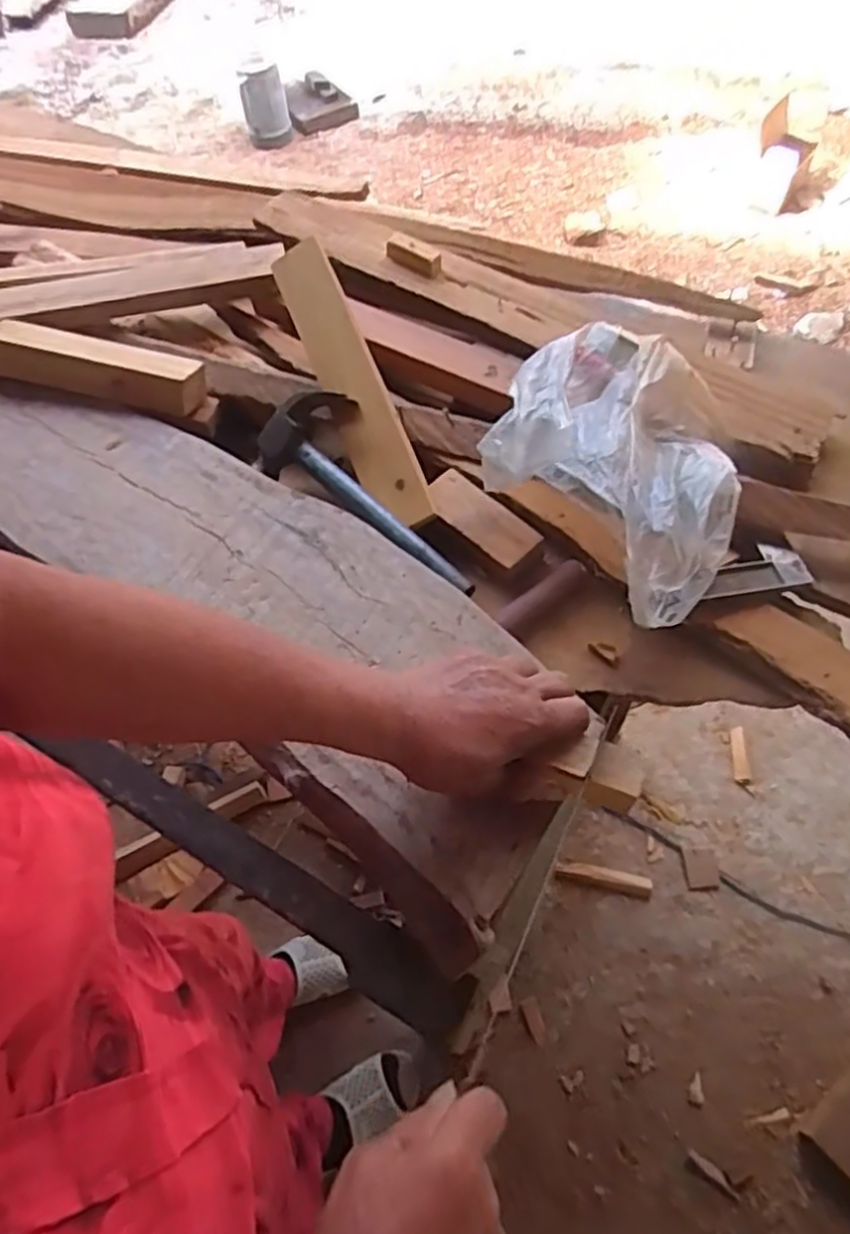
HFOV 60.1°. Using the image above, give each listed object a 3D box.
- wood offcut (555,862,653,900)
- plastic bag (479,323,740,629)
[{"bbox_3d":[0.272,0.398,1.119,0.142,0.009,0.030,11,61,11],"label":"wood offcut"},{"bbox_3d":[0.159,-0.129,0.574,0.199,0.065,0.236,-37,64,-16],"label":"plastic bag"}]

